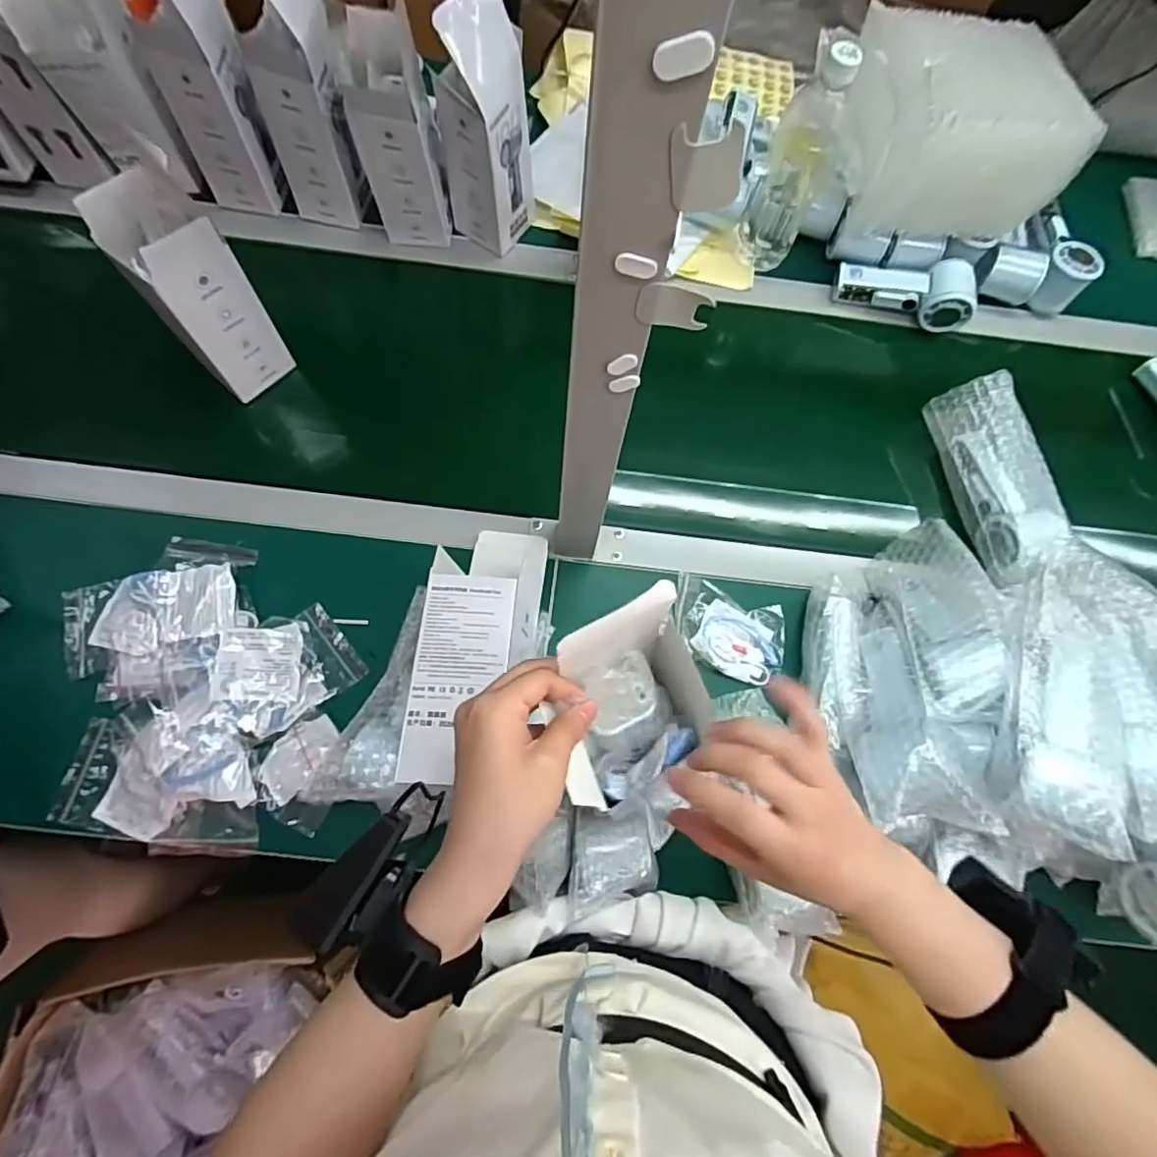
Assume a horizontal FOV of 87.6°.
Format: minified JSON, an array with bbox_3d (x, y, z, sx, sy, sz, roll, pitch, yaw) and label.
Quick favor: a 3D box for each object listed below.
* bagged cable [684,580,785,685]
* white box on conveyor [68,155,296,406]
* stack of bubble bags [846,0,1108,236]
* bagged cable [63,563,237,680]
[{"bbox_3d":[0.156,0.054,0.593,0.098,0.008,0.081,24,75,5],"label":"bagged cable"},{"bbox_3d":[-0.353,-0.266,0.565,0.077,0.183,0.082,-39,78,-11],"label":"white box on conveyor"},{"bbox_3d":[0.394,-0.498,0.645,0.208,0.131,0.203,3,74,-1],"label":"stack of bubble bags"},{"bbox_3d":[-0.403,0.034,0.566,0.159,0.020,0.084,-11,74,-5],"label":"bagged cable"}]

